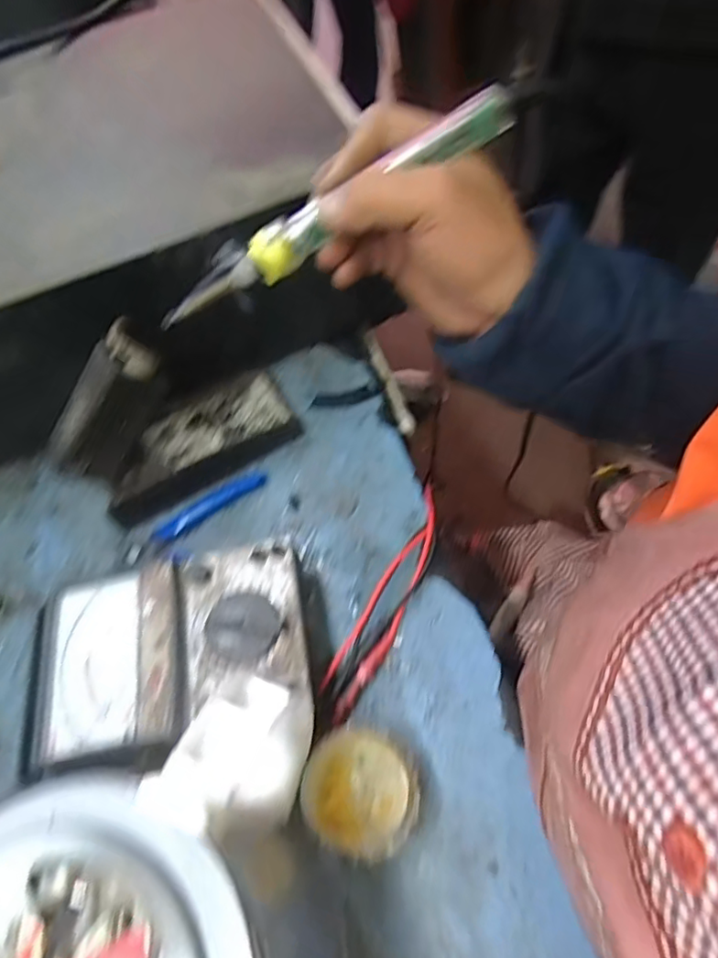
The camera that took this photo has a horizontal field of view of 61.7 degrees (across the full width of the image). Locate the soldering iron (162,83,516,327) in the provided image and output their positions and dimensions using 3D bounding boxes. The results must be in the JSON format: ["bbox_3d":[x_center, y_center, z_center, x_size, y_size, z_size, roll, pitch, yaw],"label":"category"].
[{"bbox_3d":[-0.020,-0.138,0.318,0.214,0.028,0.025,-28,57,13],"label":"soldering iron"}]

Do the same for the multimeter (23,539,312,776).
[{"bbox_3d":[-0.116,0.110,0.375,0.175,0.047,0.115,-14,57,3],"label":"multimeter"}]

